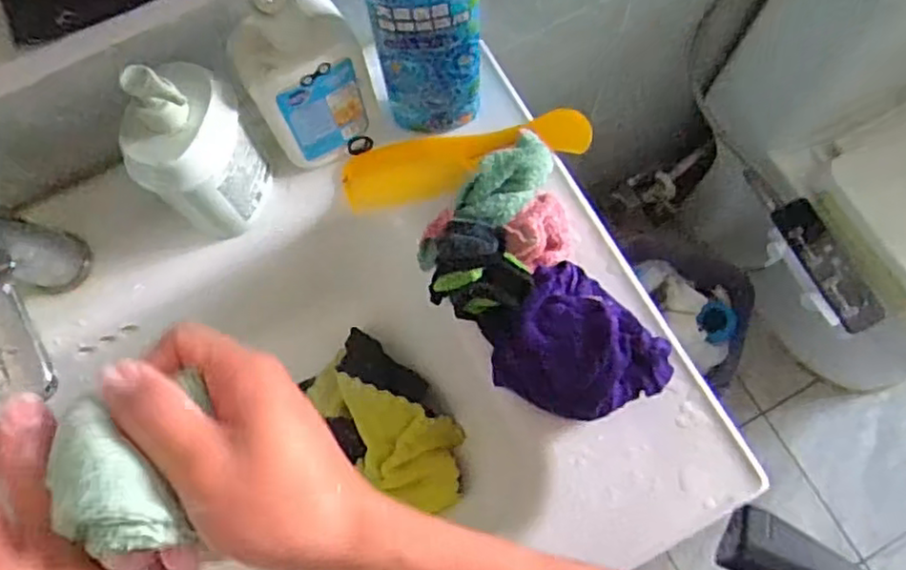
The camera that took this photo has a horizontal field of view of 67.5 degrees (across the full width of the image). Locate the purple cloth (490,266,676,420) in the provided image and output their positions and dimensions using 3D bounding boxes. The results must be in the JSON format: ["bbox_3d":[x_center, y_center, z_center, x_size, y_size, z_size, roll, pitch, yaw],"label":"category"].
[{"bbox_3d":[0.095,0.048,0.486,0.110,0.047,0.101,28,76,9],"label":"purple cloth"}]

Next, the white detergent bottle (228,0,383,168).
[{"bbox_3d":[-0.107,-0.145,0.494,0.089,0.157,0.049,-24,74,-6],"label":"white detergent bottle"}]

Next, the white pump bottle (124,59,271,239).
[{"bbox_3d":[-0.179,-0.092,0.478,0.056,0.165,0.084,34,77,10],"label":"white pump bottle"}]

